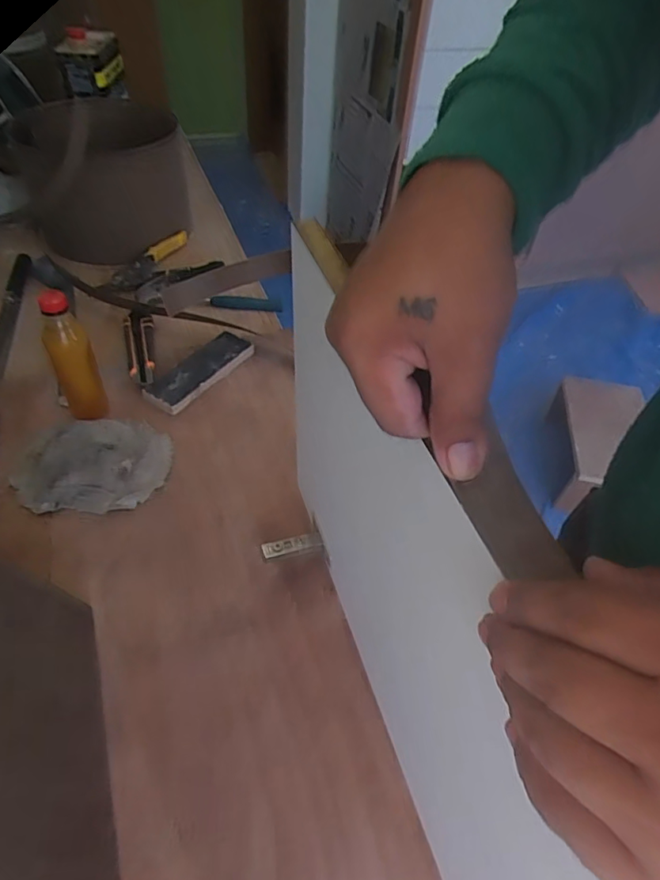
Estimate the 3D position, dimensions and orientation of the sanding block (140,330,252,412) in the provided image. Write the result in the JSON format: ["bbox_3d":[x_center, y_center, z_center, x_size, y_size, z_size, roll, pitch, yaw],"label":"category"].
[{"bbox_3d":[-0.189,-0.108,0.783,0.067,0.017,0.180,29,53,20],"label":"sanding block"}]

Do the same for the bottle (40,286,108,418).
[{"bbox_3d":[-0.314,-0.096,0.651,0.051,0.166,0.046,-23,54,-22],"label":"bottle"}]

